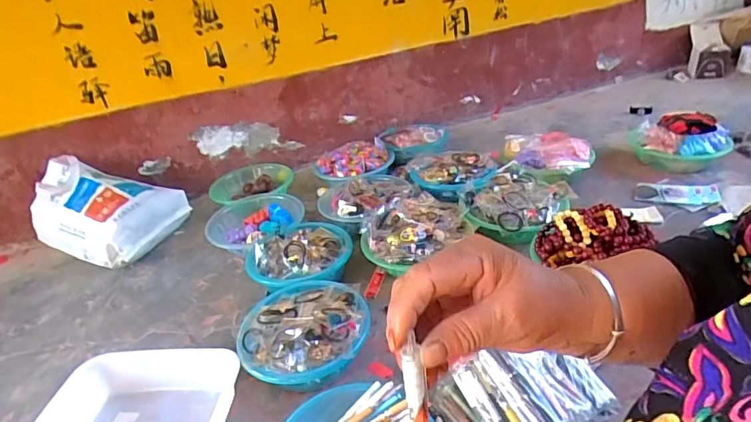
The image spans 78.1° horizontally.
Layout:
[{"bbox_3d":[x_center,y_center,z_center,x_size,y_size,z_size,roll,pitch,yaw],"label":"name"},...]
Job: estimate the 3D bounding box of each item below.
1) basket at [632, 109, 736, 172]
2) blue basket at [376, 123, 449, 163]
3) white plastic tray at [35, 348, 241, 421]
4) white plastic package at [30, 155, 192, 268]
[{"bbox_3d":[0.818,-0.203,1.241,0.233,0.117,0.187,10,33,28],"label":"basket"},{"bbox_3d":[0.122,-0.222,1.474,0.216,0.059,0.191,-3,29,8],"label":"blue basket"},{"bbox_3d":[-0.359,0.319,0.712,0.266,0.086,0.205,-5,29,5],"label":"white plastic tray"},{"bbox_3d":[-0.727,-0.013,1.261,0.338,0.216,0.261,8,32,26],"label":"white plastic package"}]

